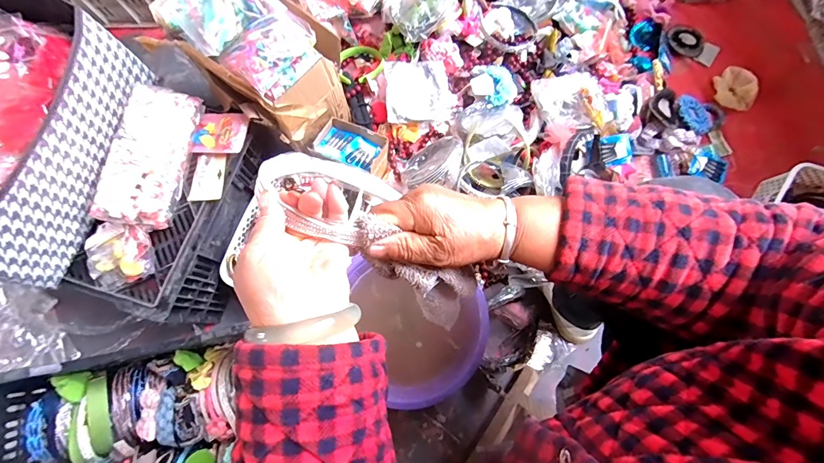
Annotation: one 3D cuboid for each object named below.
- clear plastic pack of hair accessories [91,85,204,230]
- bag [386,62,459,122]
[{"bbox_3d":[-0.429,-0.123,0.612,0.106,0.077,0.239,10,75,3],"label":"clear plastic pack of hair accessories"},{"bbox_3d":[0.016,-0.323,0.856,0.165,0.054,0.144,-14,75,-3],"label":"bag"}]

